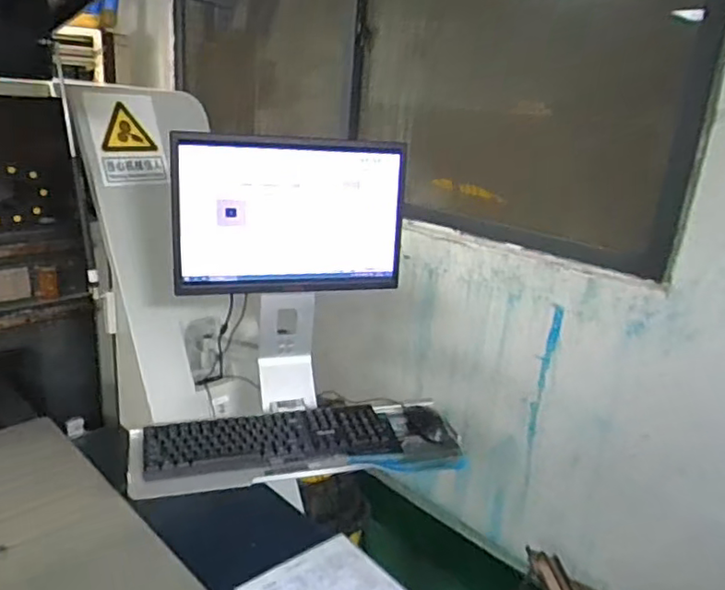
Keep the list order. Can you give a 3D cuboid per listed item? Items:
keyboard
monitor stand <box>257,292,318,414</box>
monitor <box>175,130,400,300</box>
[{"bbox_3d":[-0.159,0.258,1.088,0.438,0.023,0.140,-1,19,-18],"label":"keyboard"},{"bbox_3d":[-0.146,0.117,1.209,0.110,0.214,0.096,-1,19,-18],"label":"monitor stand"},{"bbox_3d":[-0.130,-0.144,1.136,0.433,0.283,0.041,-1,19,-18],"label":"monitor"}]

